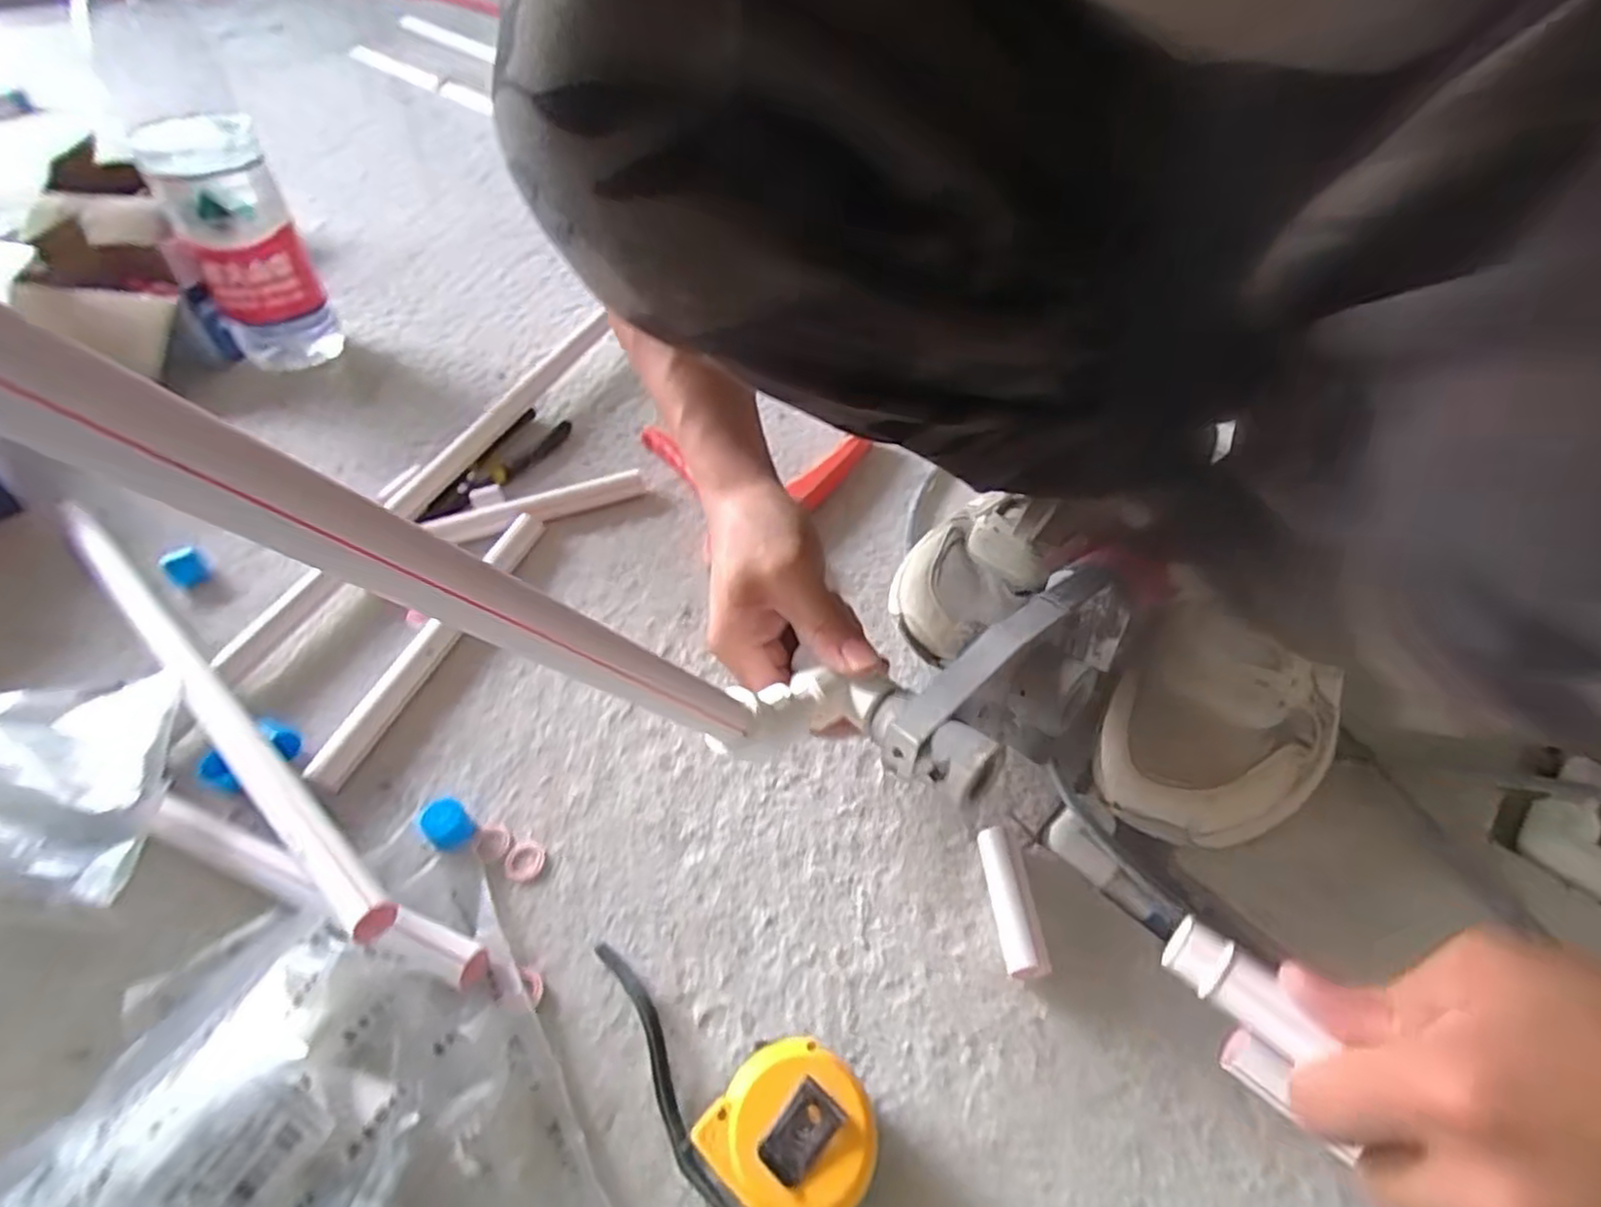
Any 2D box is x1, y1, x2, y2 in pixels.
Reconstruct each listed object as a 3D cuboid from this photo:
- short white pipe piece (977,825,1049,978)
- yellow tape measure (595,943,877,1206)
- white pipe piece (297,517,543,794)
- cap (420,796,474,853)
[{"bbox_3d":[0.107,0.152,0.383,0.019,0.023,0.072,-2,49,-3],"label":"short white pipe piece"},{"bbox_3d":[-0.043,0.209,0.321,0.149,0.041,0.073,18,51,14],"label":"yellow tape measure"},{"bbox_3d":[-0.236,0.021,0.493,0.017,0.023,0.227,15,50,11],"label":"white pipe piece"},{"bbox_3d":[-0.192,0.121,0.407,0.023,0.020,0.023,1,49,-1],"label":"cap"}]

